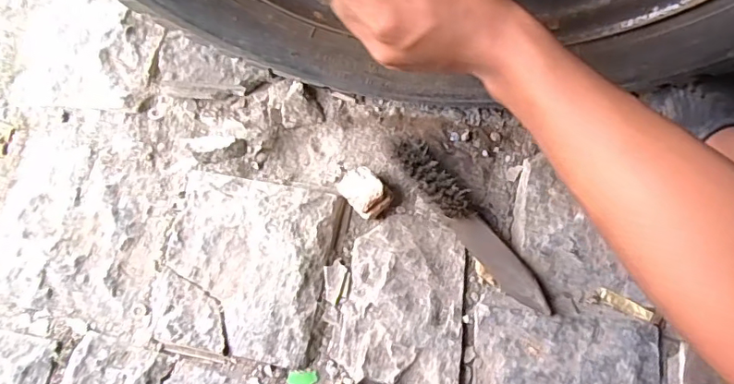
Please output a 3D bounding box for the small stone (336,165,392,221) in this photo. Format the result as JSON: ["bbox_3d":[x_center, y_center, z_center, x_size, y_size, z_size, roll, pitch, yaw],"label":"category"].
[{"bbox_3d":[-0.001,0.002,0.555,0.052,0.041,0.041,42,76,13],"label":"small stone"}]

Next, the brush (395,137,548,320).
[{"bbox_3d":[0.103,0.034,0.532,0.030,0.058,0.209,-39,75,-12],"label":"brush"}]

